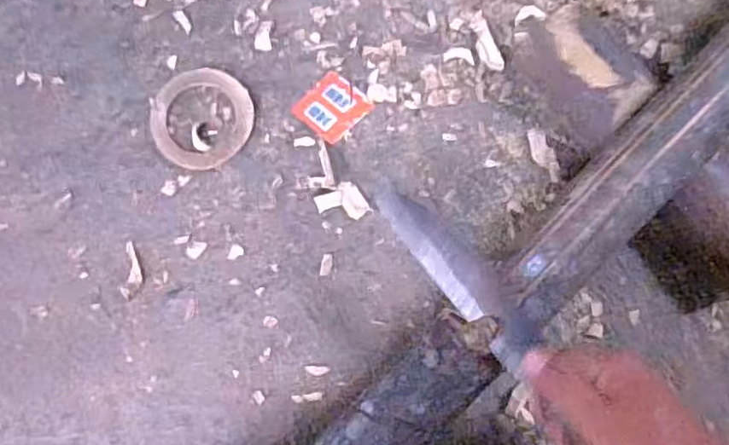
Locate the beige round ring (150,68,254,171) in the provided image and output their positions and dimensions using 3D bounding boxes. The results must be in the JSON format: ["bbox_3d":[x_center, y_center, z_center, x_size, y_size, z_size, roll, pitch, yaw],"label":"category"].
[{"bbox_3d":[-0.149,-0.096,0.581,0.093,0.004,0.091,0,77,2],"label":"beige round ring"}]

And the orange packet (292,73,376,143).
[{"bbox_3d":[-0.030,-0.105,0.584,0.052,0.004,0.057,43,82,10],"label":"orange packet"}]

